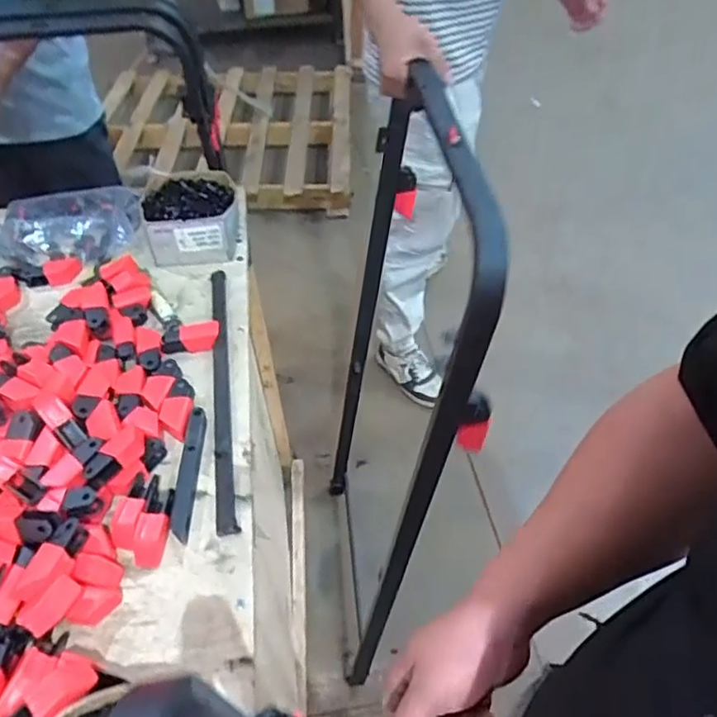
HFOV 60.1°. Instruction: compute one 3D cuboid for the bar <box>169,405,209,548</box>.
[{"bbox_3d":[-0.208,0.134,0.764,0.023,0.020,0.191,-2,47,-1],"label":"bar"}]

